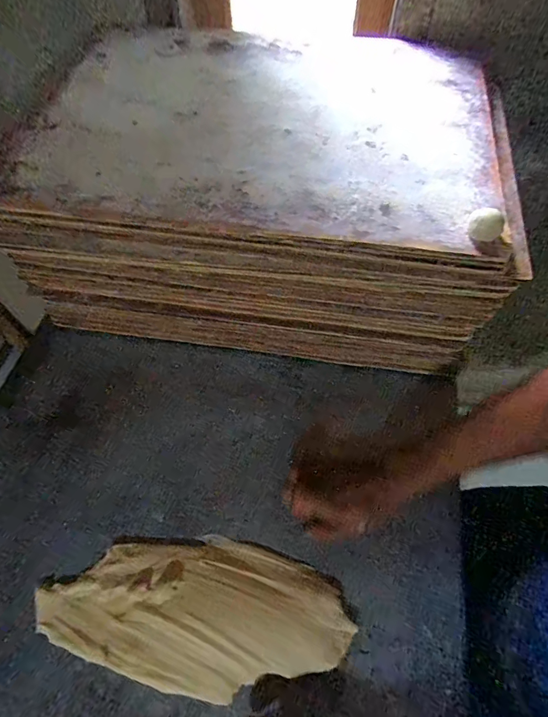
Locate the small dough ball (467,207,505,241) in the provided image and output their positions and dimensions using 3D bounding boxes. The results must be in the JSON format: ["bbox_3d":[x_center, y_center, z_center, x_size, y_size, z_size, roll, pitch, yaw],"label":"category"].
[{"bbox_3d":[0.205,-0.131,0.380,0.031,0.024,0.032,-1,60,2],"label":"small dough ball"}]

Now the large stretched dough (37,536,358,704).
[{"bbox_3d":[-0.083,0.258,0.406,0.307,0.020,0.131,6,62,7],"label":"large stretched dough"}]

